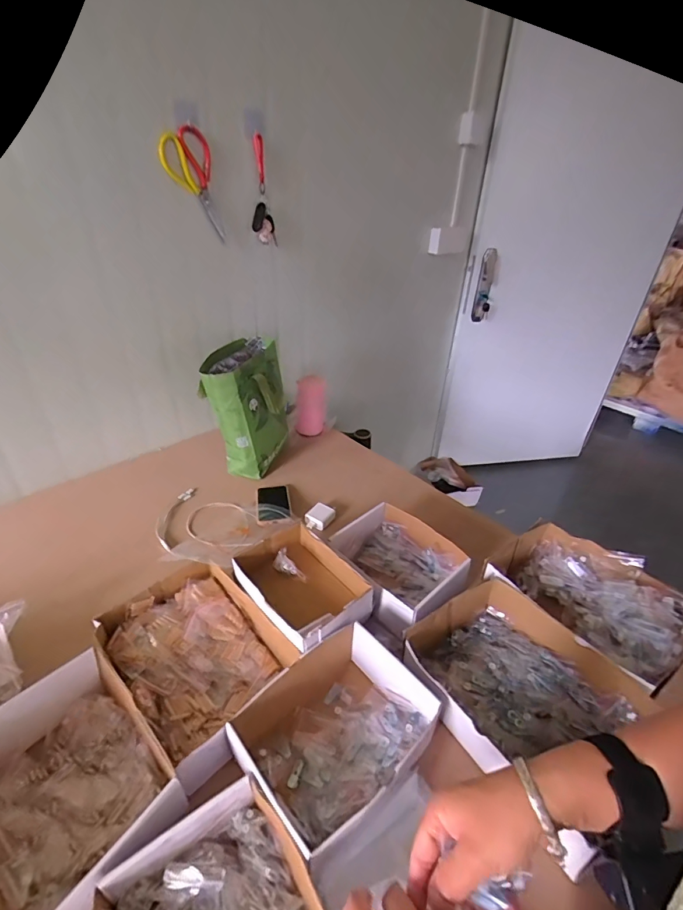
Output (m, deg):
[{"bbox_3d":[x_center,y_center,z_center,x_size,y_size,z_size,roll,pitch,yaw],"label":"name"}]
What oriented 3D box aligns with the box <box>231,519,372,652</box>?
[{"bbox_3d":[-0.066,0.236,0.733,0.158,0.093,0.221,-24,42,-34],"label":"box"}]

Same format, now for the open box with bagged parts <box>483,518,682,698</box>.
[{"bbox_3d":[0.419,0.251,0.743,0.224,0.095,0.299,-21,41,-31],"label":"open box with bagged parts"}]

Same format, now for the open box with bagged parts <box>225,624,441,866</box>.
[{"bbox_3d":[-0.009,0.375,0.580,0.220,0.098,0.193,-26,43,-36],"label":"open box with bagged parts"}]

